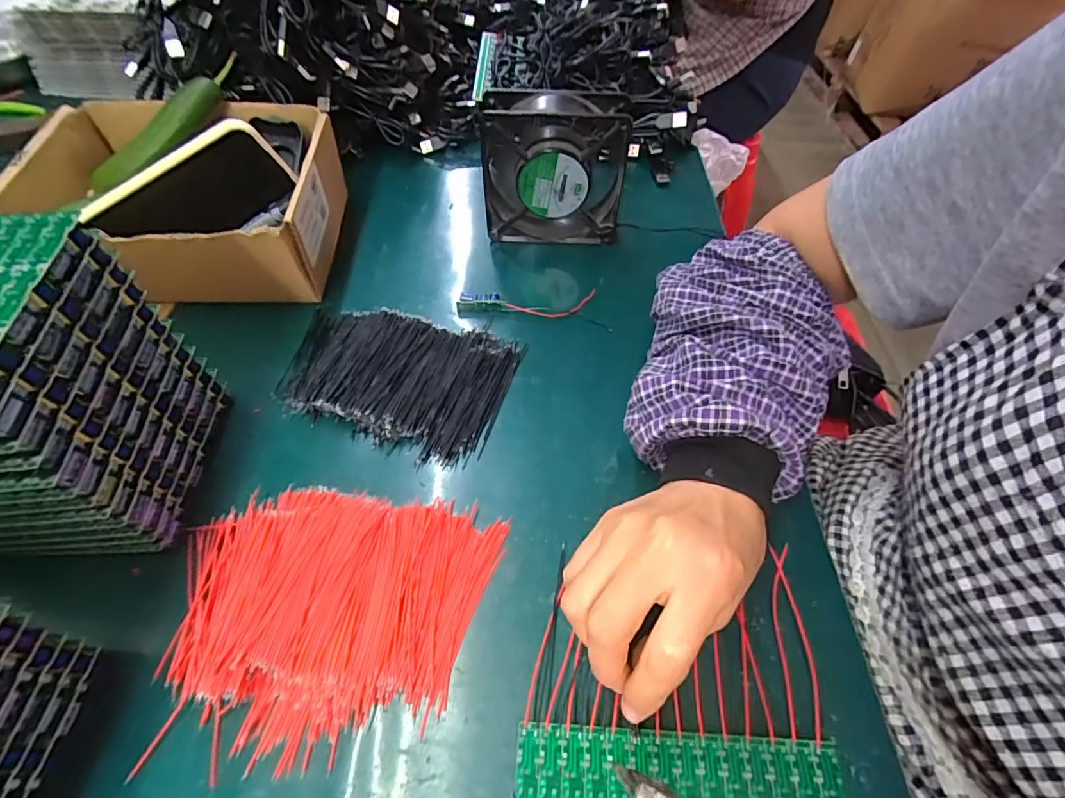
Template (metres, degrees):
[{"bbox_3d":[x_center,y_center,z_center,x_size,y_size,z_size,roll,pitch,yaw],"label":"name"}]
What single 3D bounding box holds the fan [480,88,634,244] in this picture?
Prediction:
[{"bbox_3d":[0.018,-0.201,0.434,0.119,0.120,0.038,2,54,0],"label":"fan"}]

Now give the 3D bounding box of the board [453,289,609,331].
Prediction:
[{"bbox_3d":[0.001,-0.082,0.420,0.128,0.010,0.041,3,54,1],"label":"board"}]

